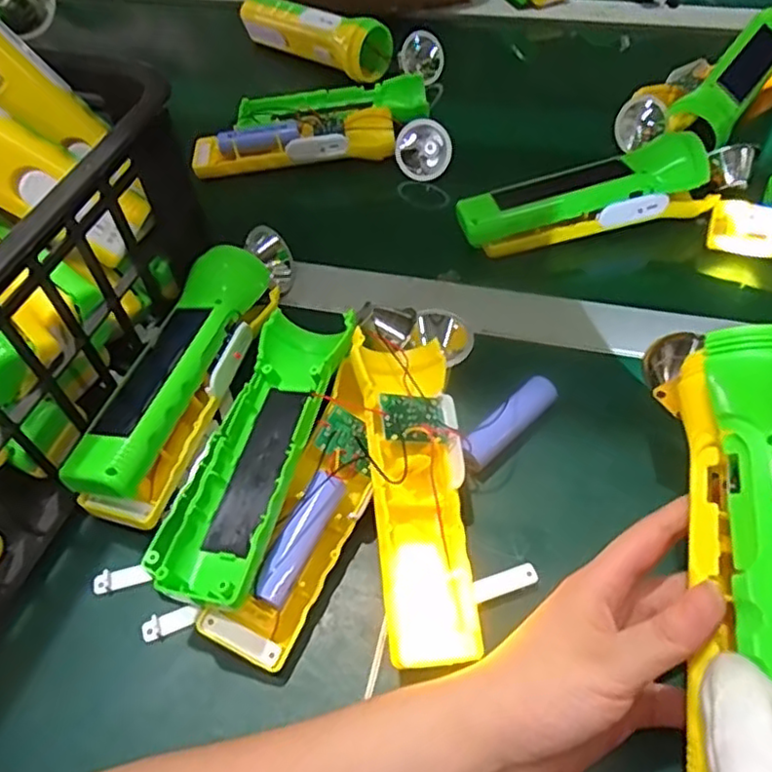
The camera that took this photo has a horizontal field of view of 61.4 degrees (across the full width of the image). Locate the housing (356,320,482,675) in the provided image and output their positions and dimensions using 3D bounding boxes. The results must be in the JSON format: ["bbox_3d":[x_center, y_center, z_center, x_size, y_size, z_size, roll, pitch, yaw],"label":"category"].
[{"bbox_3d":[0.014,0.045,0.314,0.050,0.035,0.163,-7,54,-1],"label":"housing"}]

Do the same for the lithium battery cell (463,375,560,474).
[{"bbox_3d":[0.068,0.023,0.357,0.018,0.020,0.067,36,64,26],"label":"lithium battery cell"}]

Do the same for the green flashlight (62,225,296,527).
[{"bbox_3d":[-0.107,-0.021,0.377,0.051,0.045,0.206,13,56,13],"label":"green flashlight"}]

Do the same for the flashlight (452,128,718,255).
[{"bbox_3d":[0.136,-0.135,0.445,0.175,0.046,0.042,-10,54,-3],"label":"flashlight"}]

